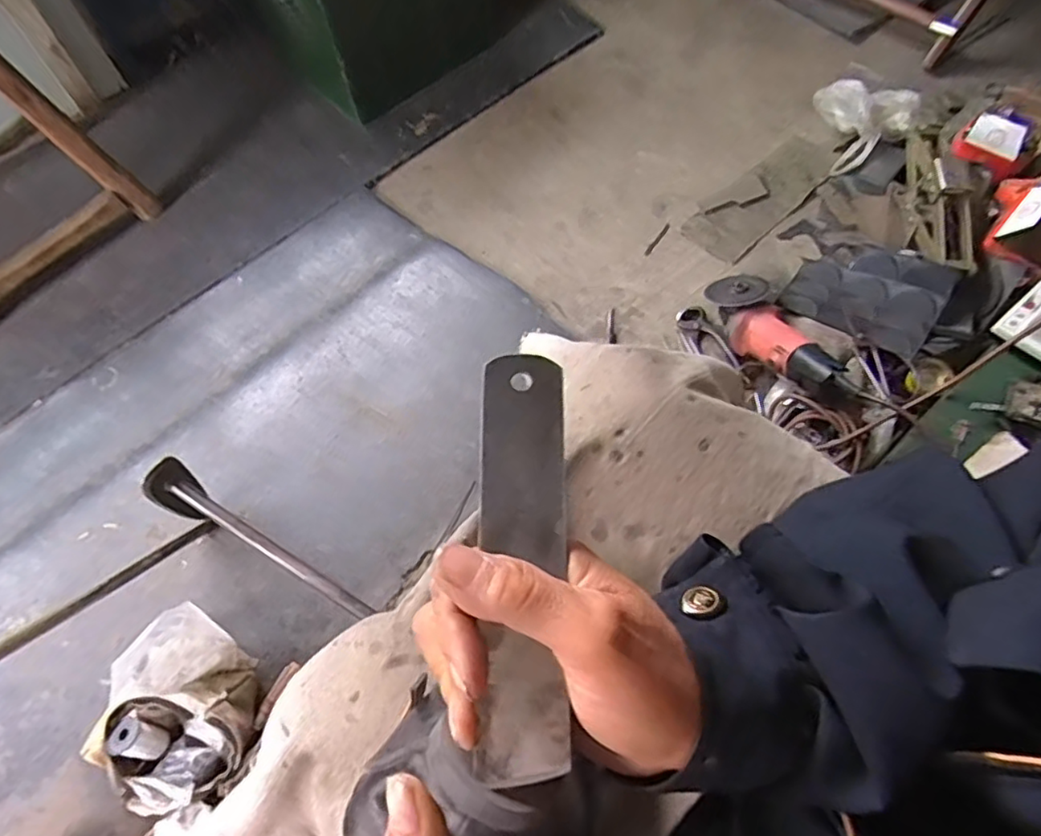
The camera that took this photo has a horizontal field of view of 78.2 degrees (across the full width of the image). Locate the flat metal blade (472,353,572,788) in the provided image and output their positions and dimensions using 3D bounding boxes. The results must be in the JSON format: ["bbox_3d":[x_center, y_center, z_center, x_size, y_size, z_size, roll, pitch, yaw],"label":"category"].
[{"bbox_3d":[0.001,0.049,0.245,0.033,0.004,0.157,1,70,-1],"label":"flat metal blade"}]

